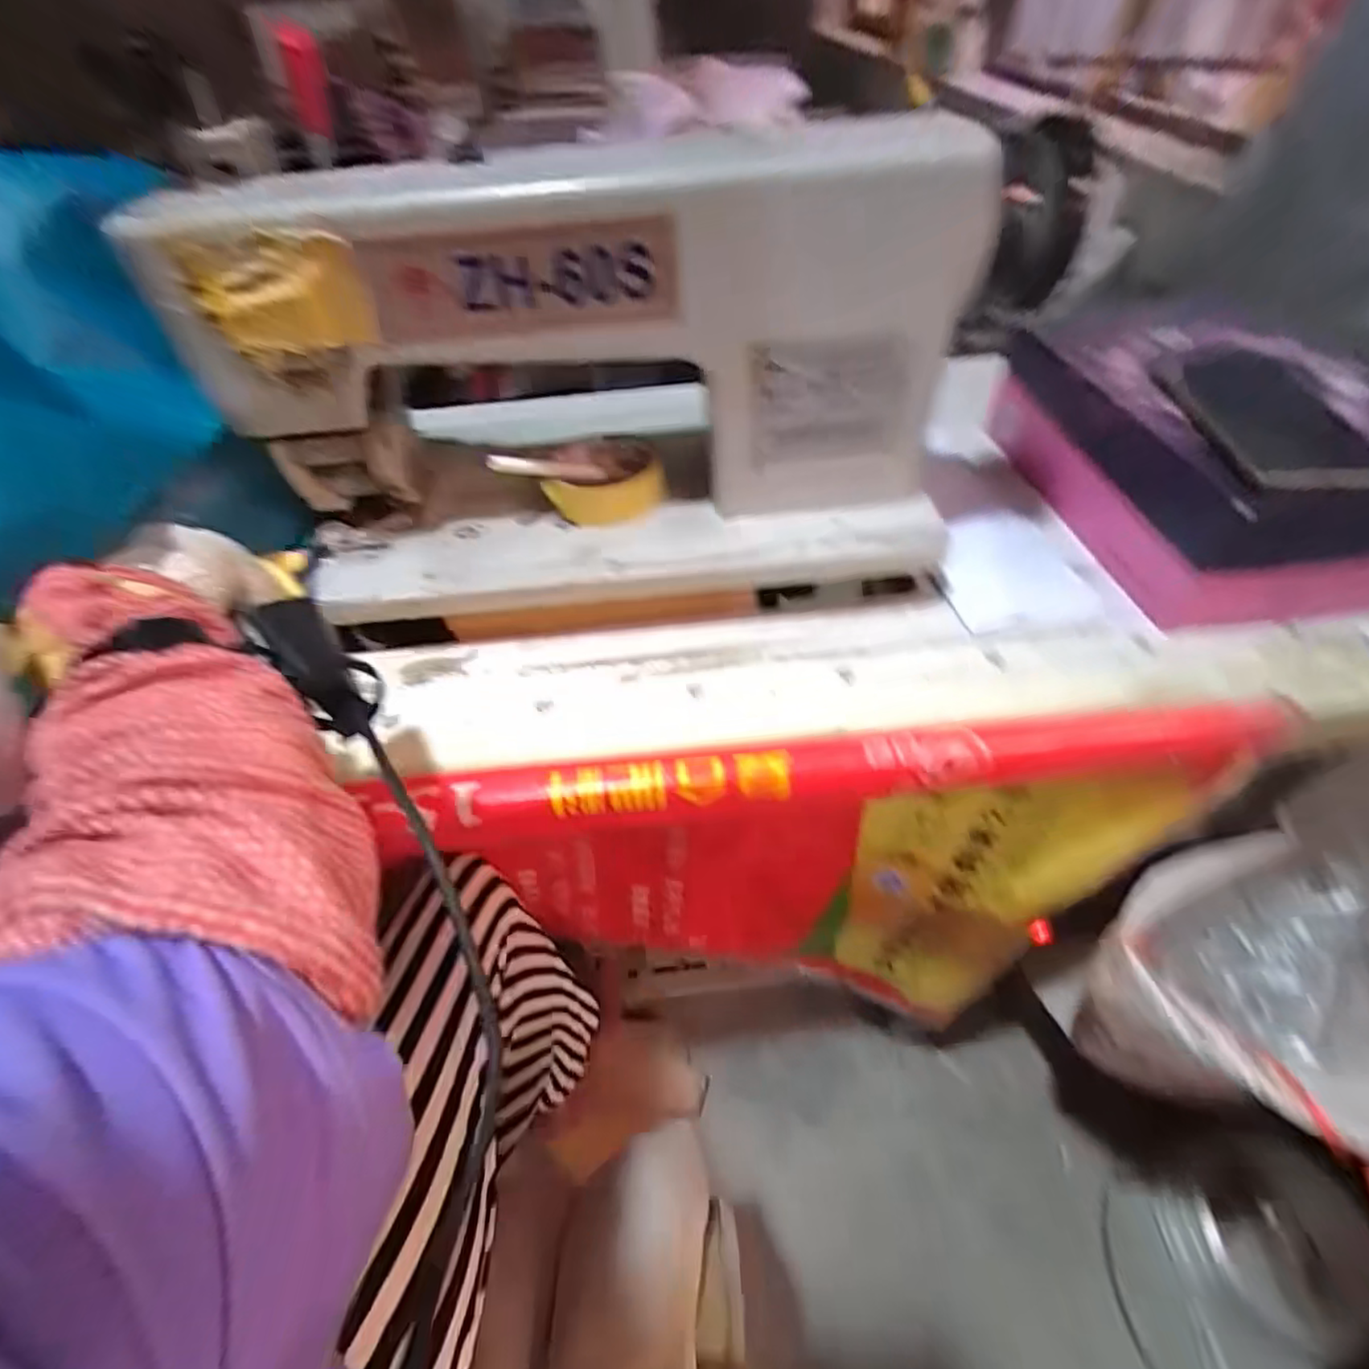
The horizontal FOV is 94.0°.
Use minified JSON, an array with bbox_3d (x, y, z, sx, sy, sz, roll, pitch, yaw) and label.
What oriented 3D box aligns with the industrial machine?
[{"bbox_3d":[-0.058,-0.191,0.403,0.443,0.214,0.172,-5,49,1],"label":"industrial machine"}]

